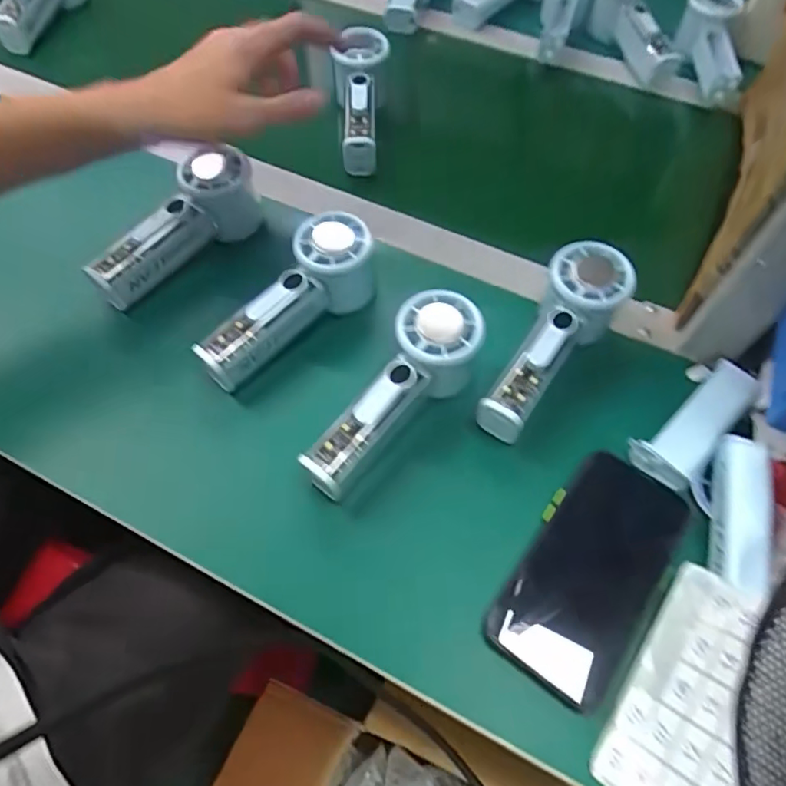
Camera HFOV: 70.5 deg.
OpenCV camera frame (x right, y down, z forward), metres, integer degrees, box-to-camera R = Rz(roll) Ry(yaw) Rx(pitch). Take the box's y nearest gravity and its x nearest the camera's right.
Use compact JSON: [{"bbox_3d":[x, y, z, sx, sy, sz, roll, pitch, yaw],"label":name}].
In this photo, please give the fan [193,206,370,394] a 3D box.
[{"bbox_3d":[-0.076,-0.066,0.413,0.065,0.058,0.154,41,79,21],"label":"fan"}]

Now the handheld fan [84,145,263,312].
[{"bbox_3d":[-0.170,-0.129,0.444,0.040,0.063,0.149,41,79,21],"label":"handheld fan"}]

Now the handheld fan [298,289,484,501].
[{"bbox_3d":[0.003,0.004,0.366,0.061,0.068,0.148,32,63,16],"label":"handheld fan"}]

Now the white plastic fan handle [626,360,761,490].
[{"bbox_3d":[0.208,0.017,0.378,0.103,0.024,0.039,-39,67,-22],"label":"white plastic fan handle"}]

